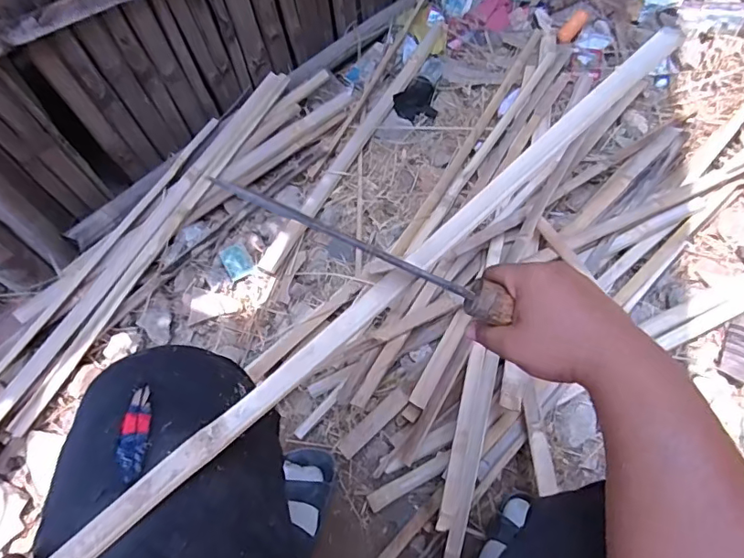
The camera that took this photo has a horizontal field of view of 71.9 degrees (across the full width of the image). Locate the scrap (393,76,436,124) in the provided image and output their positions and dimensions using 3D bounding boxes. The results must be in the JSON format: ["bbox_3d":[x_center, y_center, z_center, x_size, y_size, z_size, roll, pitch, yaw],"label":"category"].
[{"bbox_3d":[0.089,-0.384,1.094,0.087,0.011,0.121,-4,60,2],"label":"scrap"}]

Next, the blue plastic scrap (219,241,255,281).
[{"bbox_3d":[-0.241,-0.032,0.913,0.047,0.011,0.063,-31,63,-13],"label":"blue plastic scrap"}]

